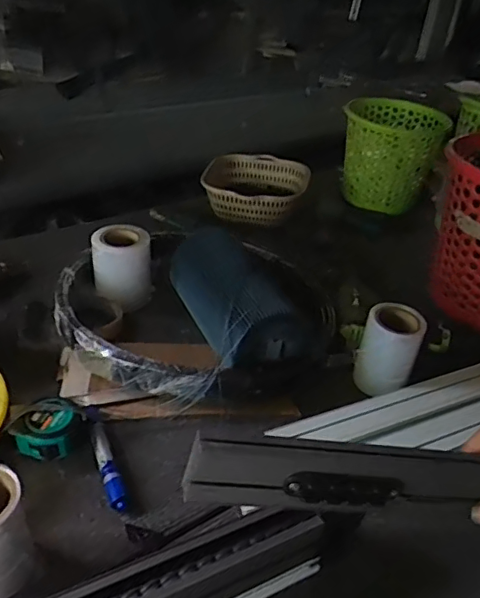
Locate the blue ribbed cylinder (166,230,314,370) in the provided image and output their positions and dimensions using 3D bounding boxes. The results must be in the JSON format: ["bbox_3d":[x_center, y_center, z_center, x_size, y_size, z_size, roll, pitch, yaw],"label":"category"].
[{"bbox_3d":[-0.010,-0.012,0.759,0.118,0.096,0.265,-10,39,-21],"label":"blue ribbed cylinder"}]

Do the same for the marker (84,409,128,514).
[{"bbox_3d":[-0.142,0.166,0.588,0.018,0.023,0.125,-12,40,-23],"label":"marker"}]

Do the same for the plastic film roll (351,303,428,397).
[{"bbox_3d":[0.186,0.065,0.705,0.075,0.100,0.066,11,36,7],"label":"plastic film roll"}]

